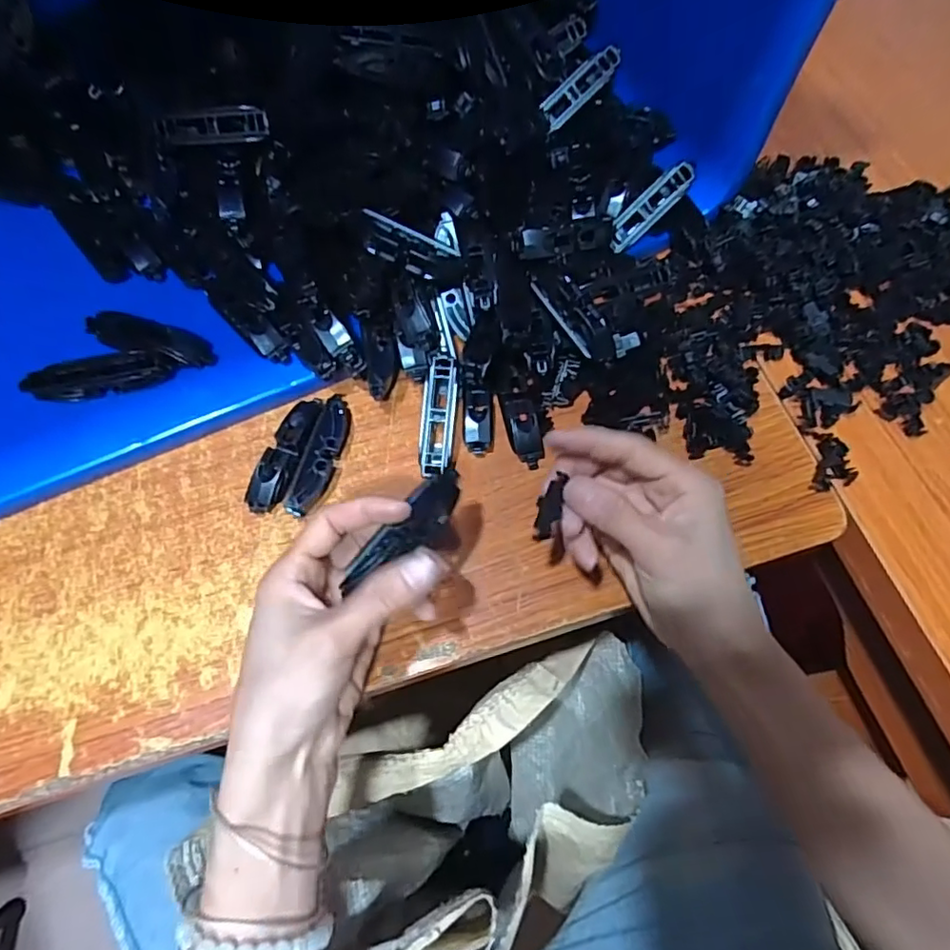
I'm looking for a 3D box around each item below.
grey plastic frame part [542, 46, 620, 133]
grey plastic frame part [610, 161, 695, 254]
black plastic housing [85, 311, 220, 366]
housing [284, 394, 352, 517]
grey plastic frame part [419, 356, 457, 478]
[{"bbox_3d":[0.074,-0.275,0.408,0.063,0.018,0.017,-39,71,17],"label":"grey plastic frame part"},{"bbox_3d":[0.118,-0.182,0.392,0.067,0.010,0.019,-43,71,21],"label":"grey plastic frame part"},{"bbox_3d":[-0.205,-0.085,0.363,0.078,0.022,0.024,11,67,4],"label":"black plastic housing"},{"bbox_3d":[-0.093,-0.013,0.356,0.018,0.017,0.084,13,67,5],"label":"housing"},{"bbox_3d":[-0.023,-0.036,0.354,0.020,0.007,0.074,5,84,1],"label":"grey plastic frame part"}]

